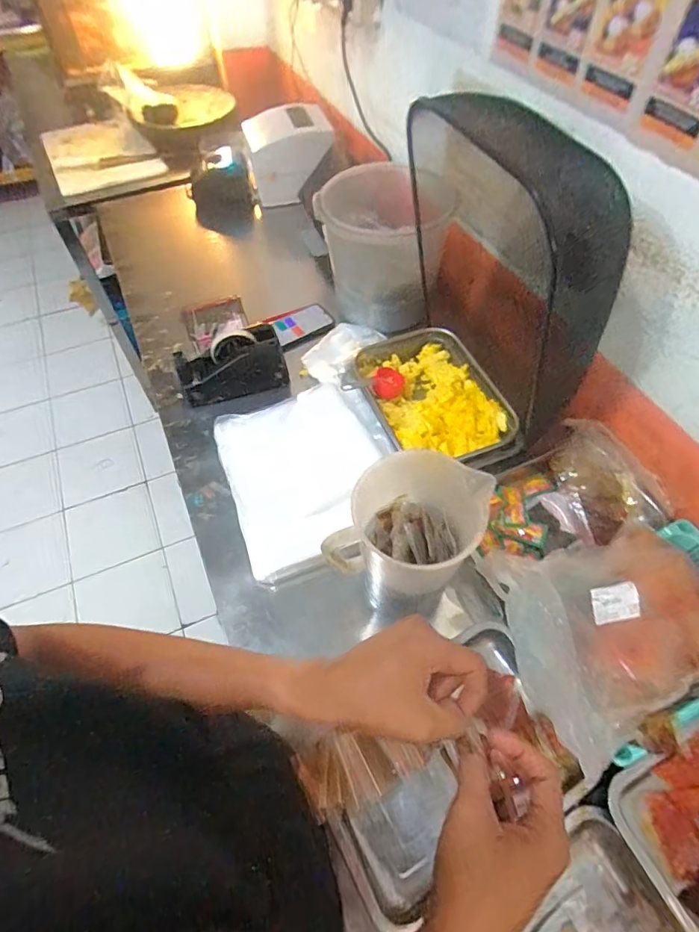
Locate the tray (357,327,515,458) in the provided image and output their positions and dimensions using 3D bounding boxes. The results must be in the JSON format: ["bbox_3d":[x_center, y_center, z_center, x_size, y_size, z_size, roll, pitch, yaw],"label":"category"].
[{"bbox_3d":[0.143,-0.130,0.843,0.210,0.040,0.320,-23,59,-14],"label":"tray"}]

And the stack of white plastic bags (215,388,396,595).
[{"bbox_3d":[-0.066,0.006,0.787,0.266,0.035,0.285,-21,66,-3],"label":"stack of white plastic bags"}]

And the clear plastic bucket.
[{"bbox_3d":[0.070,-0.429,0.928,0.246,0.246,0.201,28,61,18],"label":"clear plastic bucket"}]

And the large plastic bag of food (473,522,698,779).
[{"bbox_3d":[0.335,0.184,0.560,0.310,0.089,0.224,-13,57,-8],"label":"large plastic bag of food"}]

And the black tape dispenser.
[{"bbox_3d":[-0.217,-0.182,0.878,0.196,0.102,0.076,-14,57,-8],"label":"black tape dispenser"}]

